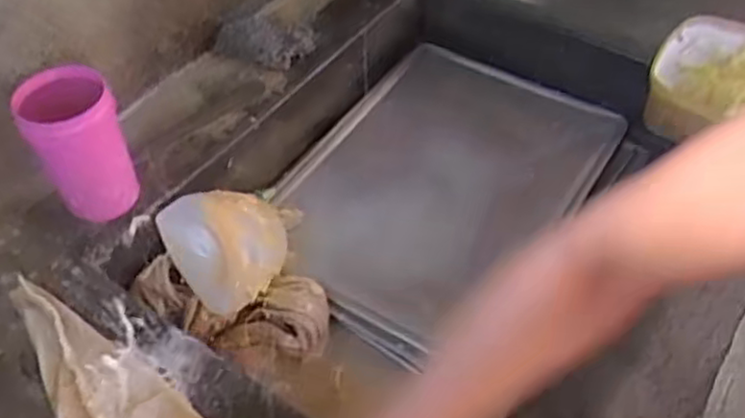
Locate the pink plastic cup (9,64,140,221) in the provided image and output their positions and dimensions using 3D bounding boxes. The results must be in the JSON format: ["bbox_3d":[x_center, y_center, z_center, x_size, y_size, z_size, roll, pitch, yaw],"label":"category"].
[{"bbox_3d":[-0.292,-0.066,0.723,0.089,0.143,0.081,0,49,0],"label":"pink plastic cup"}]

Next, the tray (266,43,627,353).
[{"bbox_3d":[0.088,-0.036,0.941,0.326,0.053,0.445,27,54,21],"label":"tray"}]

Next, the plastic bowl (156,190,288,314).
[{"bbox_3d":[-0.155,0.040,0.810,0.134,0.069,0.128,58,27,9],"label":"plastic bowl"}]

